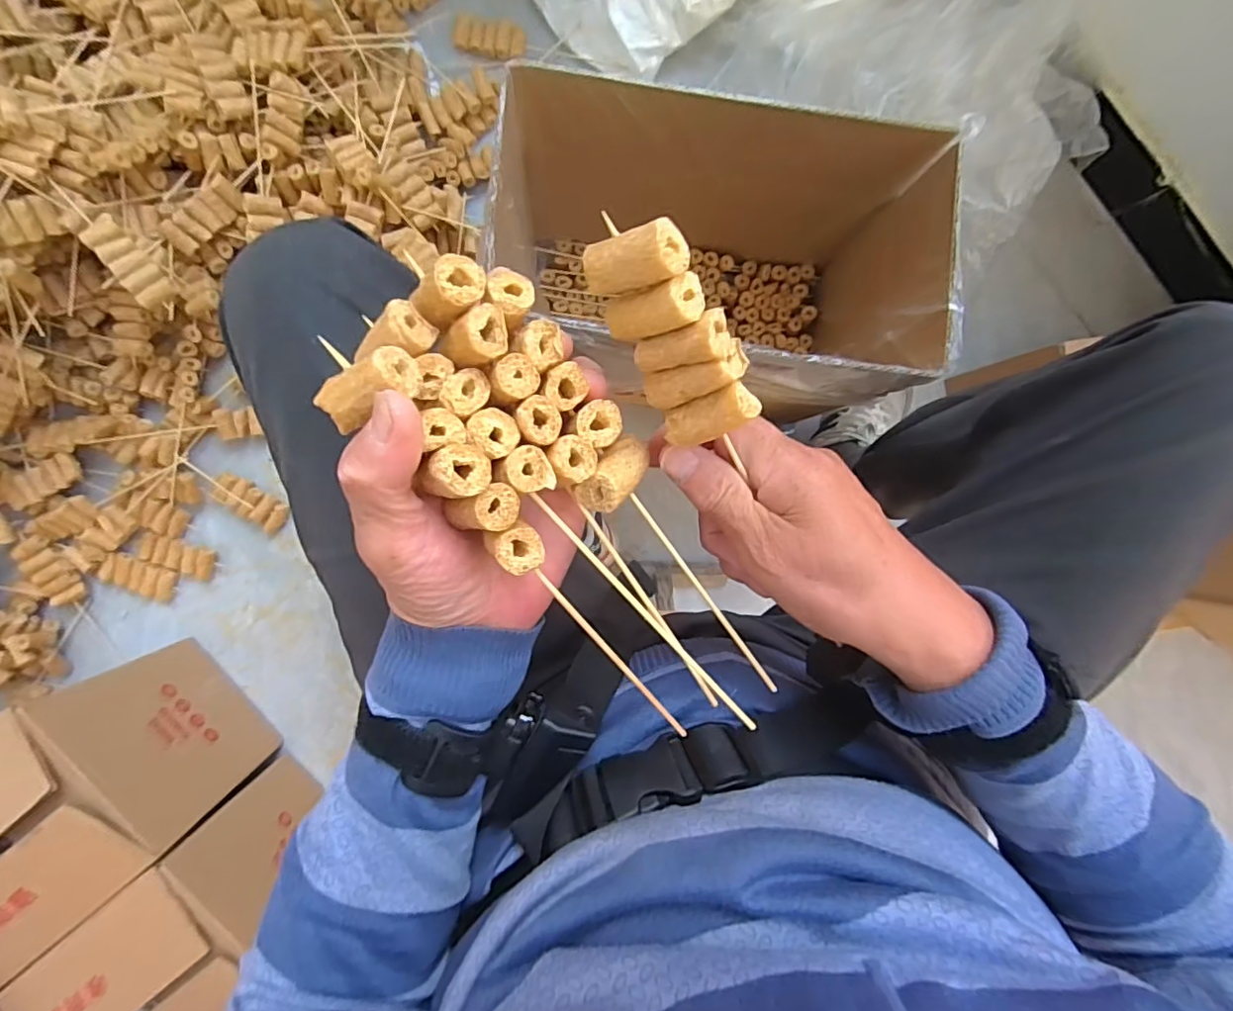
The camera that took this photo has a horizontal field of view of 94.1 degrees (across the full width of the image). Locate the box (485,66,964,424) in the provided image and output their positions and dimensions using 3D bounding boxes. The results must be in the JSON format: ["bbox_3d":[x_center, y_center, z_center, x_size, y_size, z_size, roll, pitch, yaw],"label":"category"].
[{"bbox_3d":[0.085,-0.228,0.585,0.377,0.275,0.198,12,92,-3],"label":"box"}]

